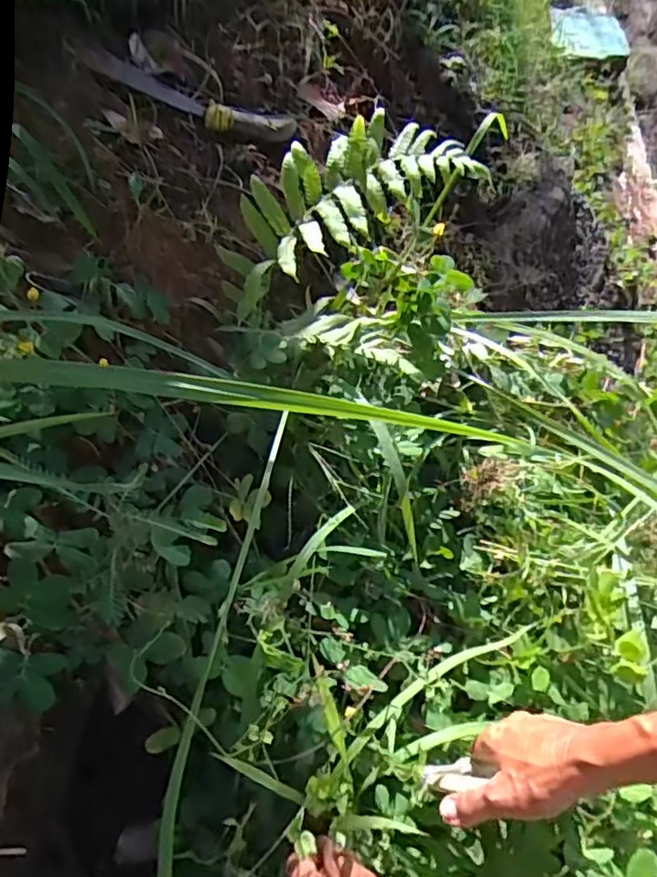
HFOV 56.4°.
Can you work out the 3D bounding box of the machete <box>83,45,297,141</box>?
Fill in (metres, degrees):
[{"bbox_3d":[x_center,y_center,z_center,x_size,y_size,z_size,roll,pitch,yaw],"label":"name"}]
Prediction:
[{"bbox_3d":[-0.168,-0.428,0.768,0.259,0.039,0.057,17,54,-8],"label":"machete"}]

